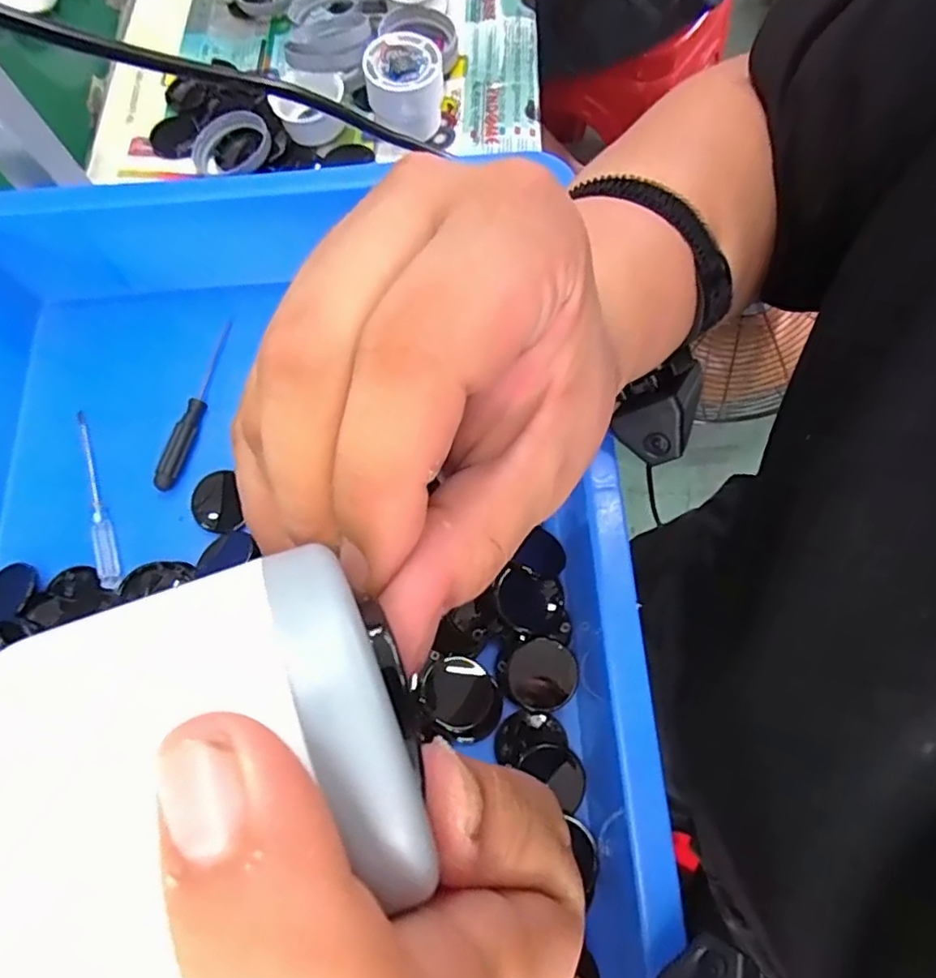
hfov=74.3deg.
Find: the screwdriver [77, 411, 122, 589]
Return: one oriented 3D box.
[{"bbox_3d":[-0.226,0.004,0.373,0.012,0.008,0.121,-23,72,-5],"label":"screwdriver"}]

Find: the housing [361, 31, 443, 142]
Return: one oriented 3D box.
[{"bbox_3d":[-0.045,-0.287,0.449,0.052,0.048,0.059,-12,71,-1],"label":"housing"}]

